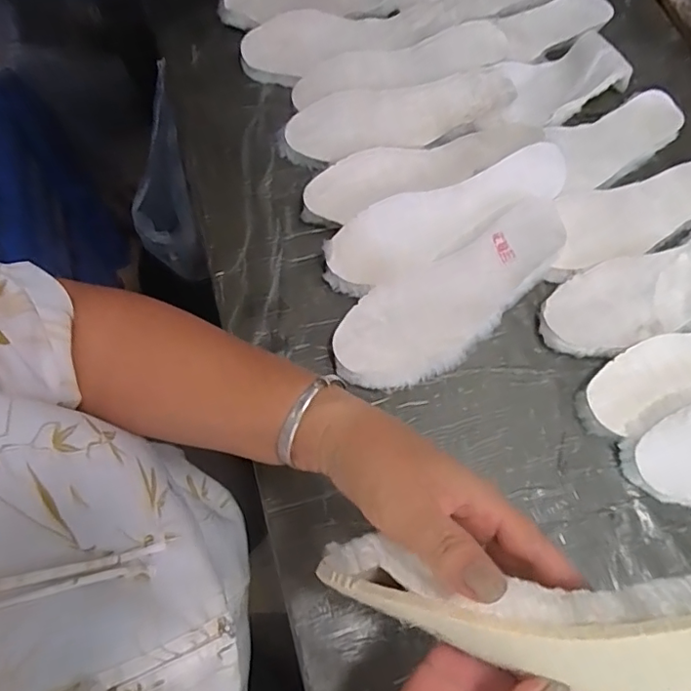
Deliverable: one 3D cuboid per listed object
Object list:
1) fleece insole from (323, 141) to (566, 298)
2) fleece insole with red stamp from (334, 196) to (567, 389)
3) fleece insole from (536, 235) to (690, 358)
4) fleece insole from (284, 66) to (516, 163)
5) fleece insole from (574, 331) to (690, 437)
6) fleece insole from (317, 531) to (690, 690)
[{"bbox_3d":[0.101,-0.133,0.548,0.270,0.037,0.077,-27,71,-14],"label":"fleece insole"},{"bbox_3d":[0.105,-0.042,0.517,0.254,0.034,0.092,-31,74,-11],"label":"fleece insole with red stamp"},{"bbox_3d":[0.318,-0.059,0.542,0.268,0.018,0.088,-22,72,-9],"label":"fleece insole"},{"bbox_3d":[0.066,-0.261,0.605,0.260,0.014,0.080,-19,72,-8],"label":"fleece insole"},{"bbox_3d":[0.342,0.012,0.503,0.271,0.029,0.070,-18,70,-10],"label":"fleece insole"},{"bbox_3d":[0.106,0.121,0.239,0.244,0.061,0.067,-10,68,24],"label":"fleece insole"}]

